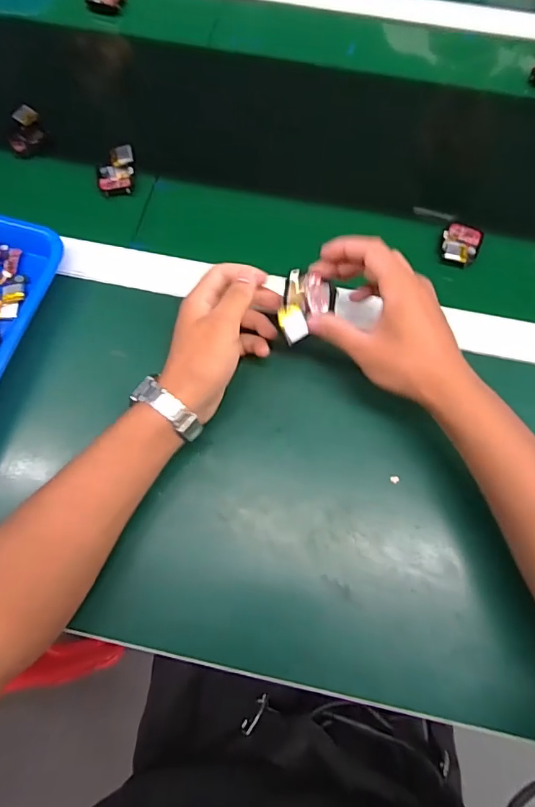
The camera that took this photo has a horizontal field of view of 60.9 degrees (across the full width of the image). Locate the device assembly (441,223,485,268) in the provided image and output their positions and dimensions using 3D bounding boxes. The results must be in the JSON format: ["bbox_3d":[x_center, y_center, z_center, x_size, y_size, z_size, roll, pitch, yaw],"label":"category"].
[{"bbox_3d":[0.195,-0.161,0.459,0.038,0.015,0.049,19,73,6],"label":"device assembly"}]

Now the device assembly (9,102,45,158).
[{"bbox_3d":[-0.266,-0.300,0.505,0.026,0.022,0.059,-2,72,-1],"label":"device assembly"}]

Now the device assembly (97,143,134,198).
[{"bbox_3d":[-0.159,-0.242,0.474,0.037,0.016,0.052,-3,72,-1],"label":"device assembly"}]

